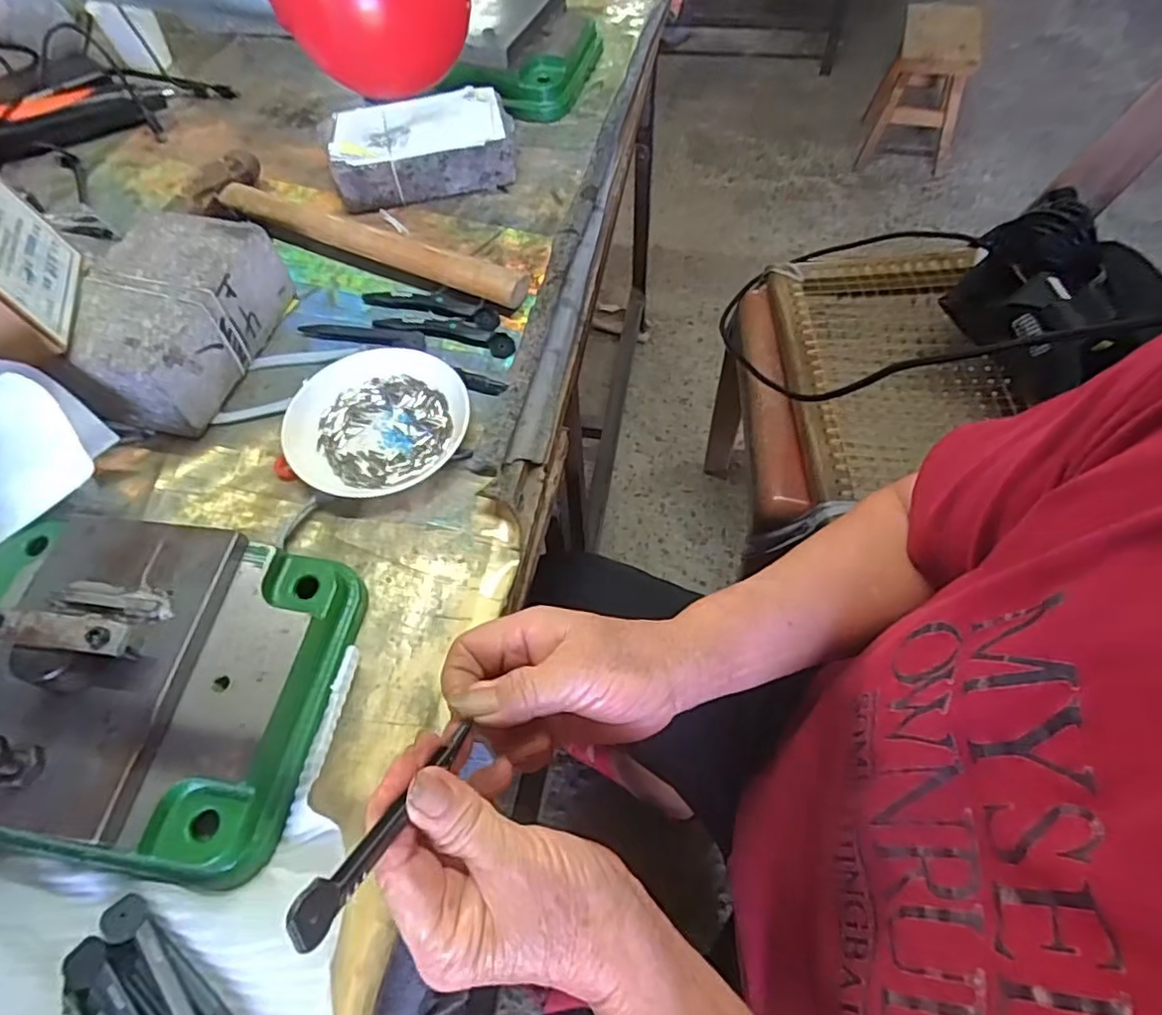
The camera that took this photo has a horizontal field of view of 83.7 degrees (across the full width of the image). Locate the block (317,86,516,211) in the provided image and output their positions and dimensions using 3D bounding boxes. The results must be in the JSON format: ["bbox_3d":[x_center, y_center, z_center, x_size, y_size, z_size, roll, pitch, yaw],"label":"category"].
[{"bbox_3d":[-0.141,-0.319,0.578,0.158,0.050,0.078,-15,59,-6],"label":"block"}]

